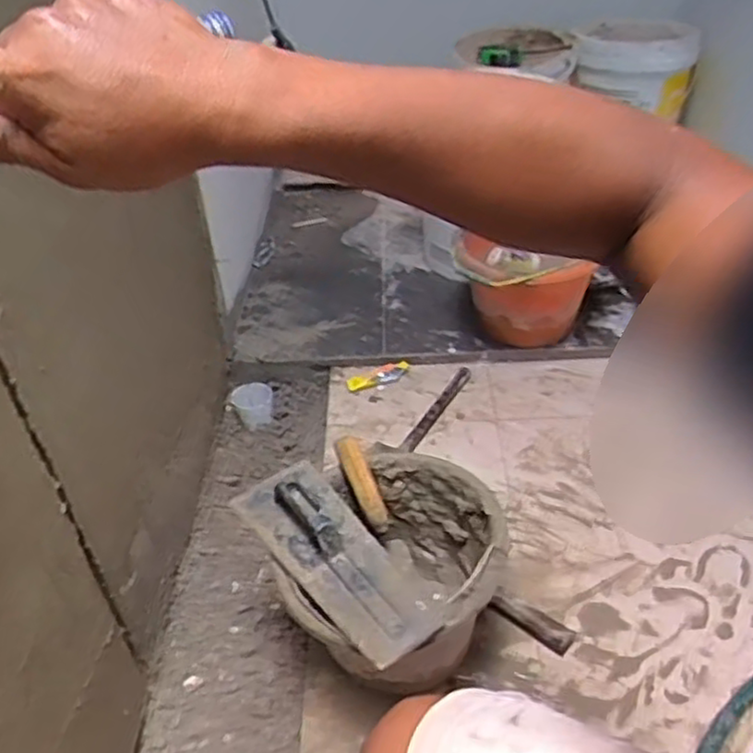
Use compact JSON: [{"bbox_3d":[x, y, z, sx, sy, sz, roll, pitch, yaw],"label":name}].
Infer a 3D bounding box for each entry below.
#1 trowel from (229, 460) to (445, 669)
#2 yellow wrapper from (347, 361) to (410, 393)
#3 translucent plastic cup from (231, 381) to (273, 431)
[{"bbox_3d":[-0.048,0.190,0.825,0.113,0.054,0.287,-28,46,-27],"label":"trowel"},{"bbox_3d":[0.005,-0.002,1.389,0.122,0.011,0.040,-17,41,-17],"label":"yellow wrapper"},{"bbox_3d":[-0.233,0.051,1.397,0.075,0.050,0.082,-2,39,1],"label":"translucent plastic cup"}]

